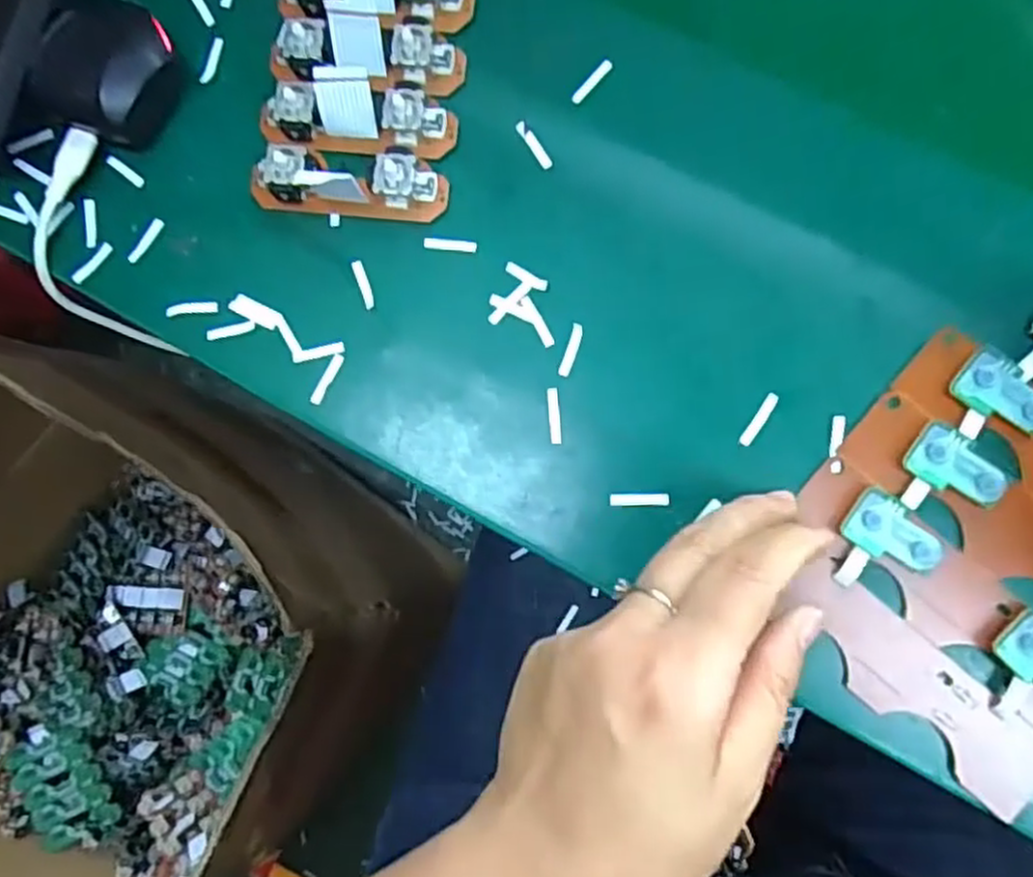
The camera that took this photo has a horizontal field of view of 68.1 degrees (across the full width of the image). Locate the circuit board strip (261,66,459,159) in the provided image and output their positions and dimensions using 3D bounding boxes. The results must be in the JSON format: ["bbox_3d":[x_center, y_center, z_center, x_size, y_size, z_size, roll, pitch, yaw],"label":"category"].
[{"bbox_3d":[-0.061,-0.123,0.289,0.073,0.022,0.022,4,83,9],"label":"circuit board strip"}]

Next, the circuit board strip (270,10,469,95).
[{"bbox_3d":[-0.057,-0.146,0.291,0.071,0.021,0.020,6,83,9],"label":"circuit board strip"}]

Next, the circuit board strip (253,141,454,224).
[{"bbox_3d":[-0.065,-0.097,0.290,0.074,0.020,0.021,8,84,9],"label":"circuit board strip"}]

